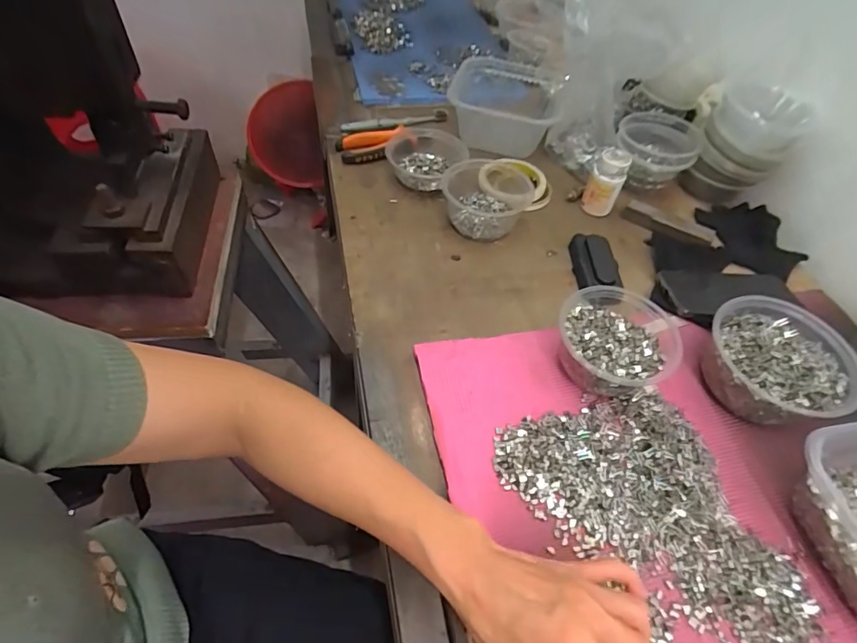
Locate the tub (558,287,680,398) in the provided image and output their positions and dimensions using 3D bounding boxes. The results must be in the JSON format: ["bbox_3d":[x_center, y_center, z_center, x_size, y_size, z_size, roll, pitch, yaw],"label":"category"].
[{"bbox_3d":[0.187,0.024,0.487,0.109,0.060,0.113,3,51,-4],"label":"tub"}]

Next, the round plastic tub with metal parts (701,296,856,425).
[{"bbox_3d":[0.341,0.045,0.477,0.113,0.067,0.134,-28,58,-23],"label":"round plastic tub with metal parts"}]

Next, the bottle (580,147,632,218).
[{"bbox_3d":[0.244,-0.191,0.659,0.044,0.079,0.037,30,56,19],"label":"bottle"}]

